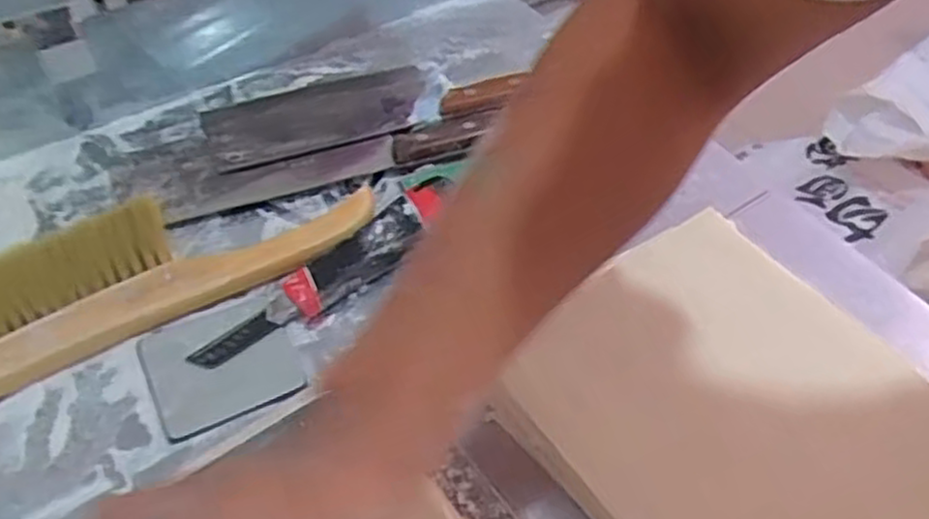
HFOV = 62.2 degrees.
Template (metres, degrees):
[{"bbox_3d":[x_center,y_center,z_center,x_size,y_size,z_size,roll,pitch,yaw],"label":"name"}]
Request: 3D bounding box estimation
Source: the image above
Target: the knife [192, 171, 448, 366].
[{"bbox_3d":[-0.085,0.004,0.507,0.204,0.013,0.039,-35,61,-27],"label":"knife"}]

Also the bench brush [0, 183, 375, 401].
[{"bbox_3d":[-0.225,0.006,0.489,0.328,0.029,0.098,-26,58,-23],"label":"bench brush"}]

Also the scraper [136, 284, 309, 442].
[{"bbox_3d":[-0.149,0.061,0.470,0.084,0.005,0.080,-24,57,-21],"label":"scraper"}]

